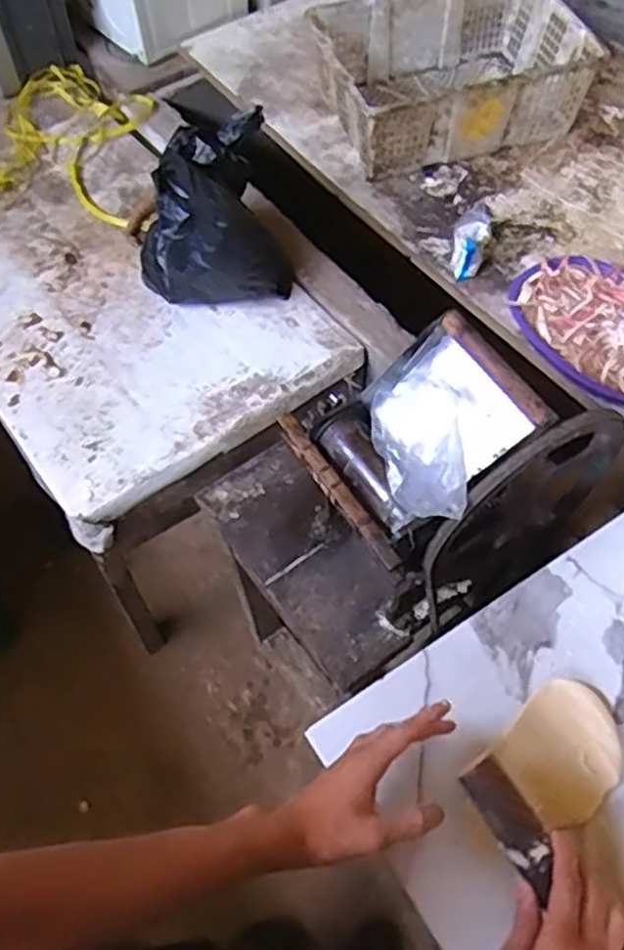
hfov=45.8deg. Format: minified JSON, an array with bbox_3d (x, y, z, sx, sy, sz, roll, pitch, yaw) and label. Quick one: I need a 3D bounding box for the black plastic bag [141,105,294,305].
[{"bbox_3d":[-0.169,-0.420,1.207,0.245,0.282,0.165,-16,60,-8],"label":"black plastic bag"}]

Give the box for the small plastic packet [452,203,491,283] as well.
[{"bbox_3d":[0.276,-0.403,1.278,0.061,0.063,0.139,11,60,7],"label":"small plastic packet"}]

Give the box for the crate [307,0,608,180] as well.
[{"bbox_3d":[0.260,-0.803,1.461,0.468,0.151,0.369,-16,61,-9],"label":"crate"}]

